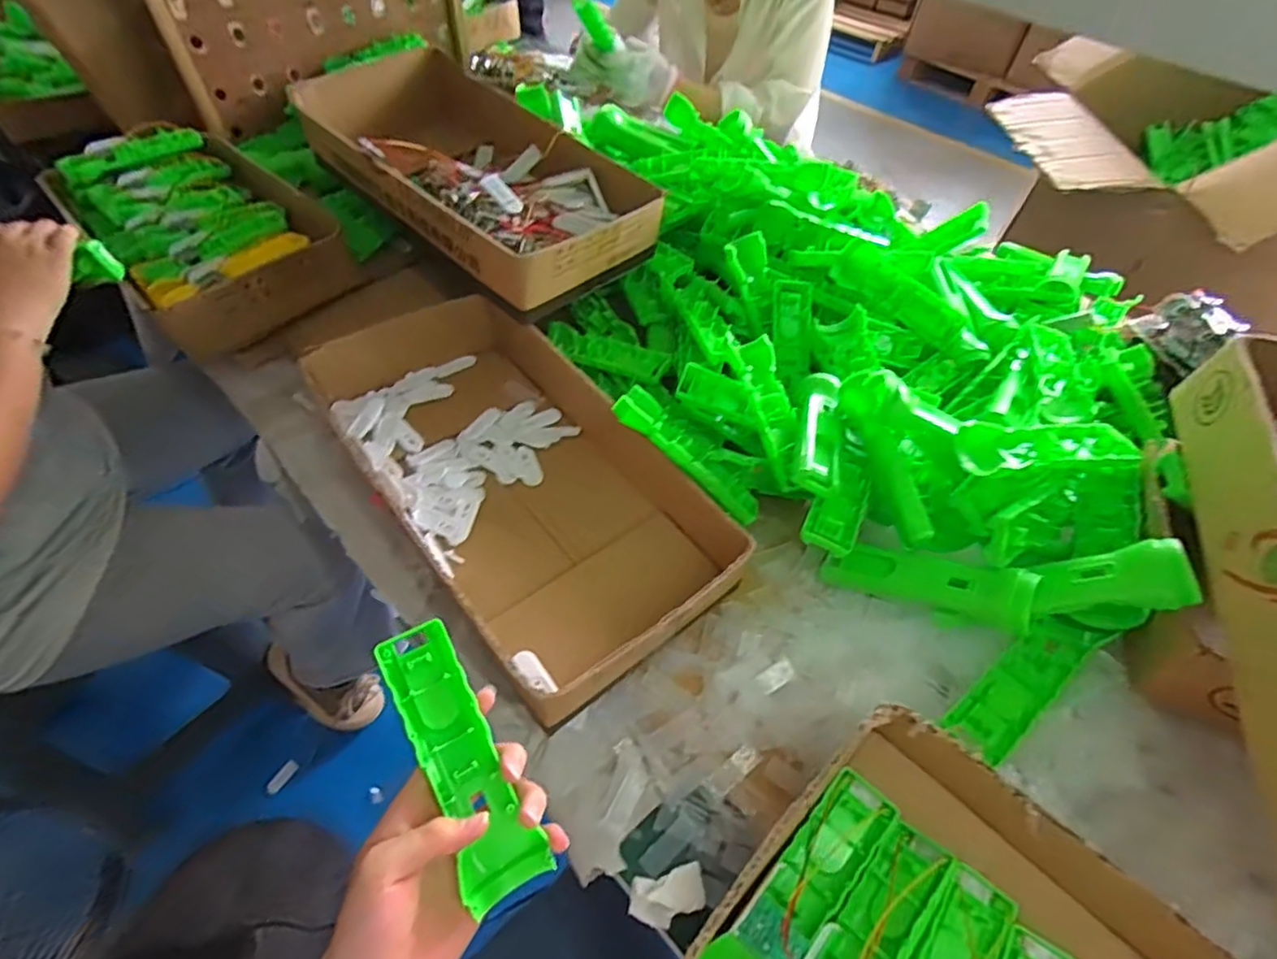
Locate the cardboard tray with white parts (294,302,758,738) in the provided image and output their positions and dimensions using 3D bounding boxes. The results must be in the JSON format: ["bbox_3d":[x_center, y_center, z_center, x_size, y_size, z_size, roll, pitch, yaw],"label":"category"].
[{"bbox_3d":[-0.117,-0.012,0.554,0.225,0.077,0.433,-32,61,-25],"label":"cardboard tray with white parts"}]

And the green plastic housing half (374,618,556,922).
[{"bbox_3d":[-0.107,0.166,0.357,0.044,0.025,0.161,-24,79,-20],"label":"green plastic housing half"}]

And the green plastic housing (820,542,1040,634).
[{"bbox_3d":[0.227,0.083,0.484,0.162,0.038,0.034,4,39,50],"label":"green plastic housing"}]

